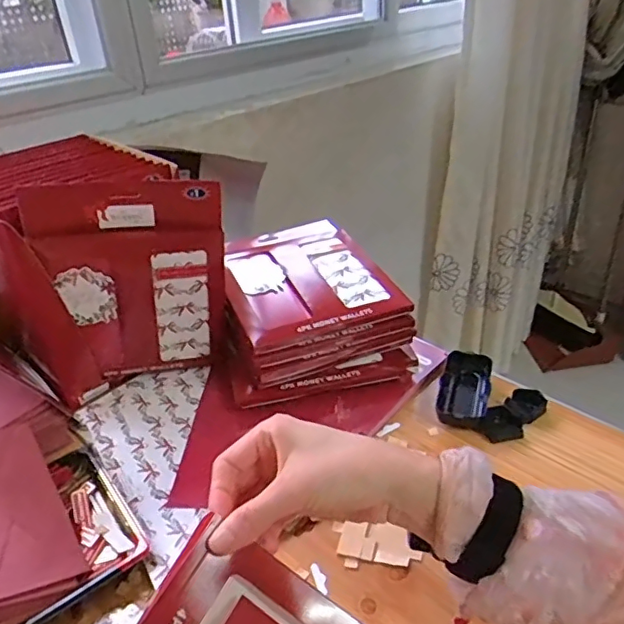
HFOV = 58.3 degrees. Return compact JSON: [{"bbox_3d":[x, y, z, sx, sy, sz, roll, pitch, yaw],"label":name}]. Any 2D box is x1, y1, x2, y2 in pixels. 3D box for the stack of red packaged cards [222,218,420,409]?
[{"bbox_3d":[-0.013,-0.014,0.711,0.213,0.092,0.262,-12,33,-12],"label":"stack of red packaged cards"}]

